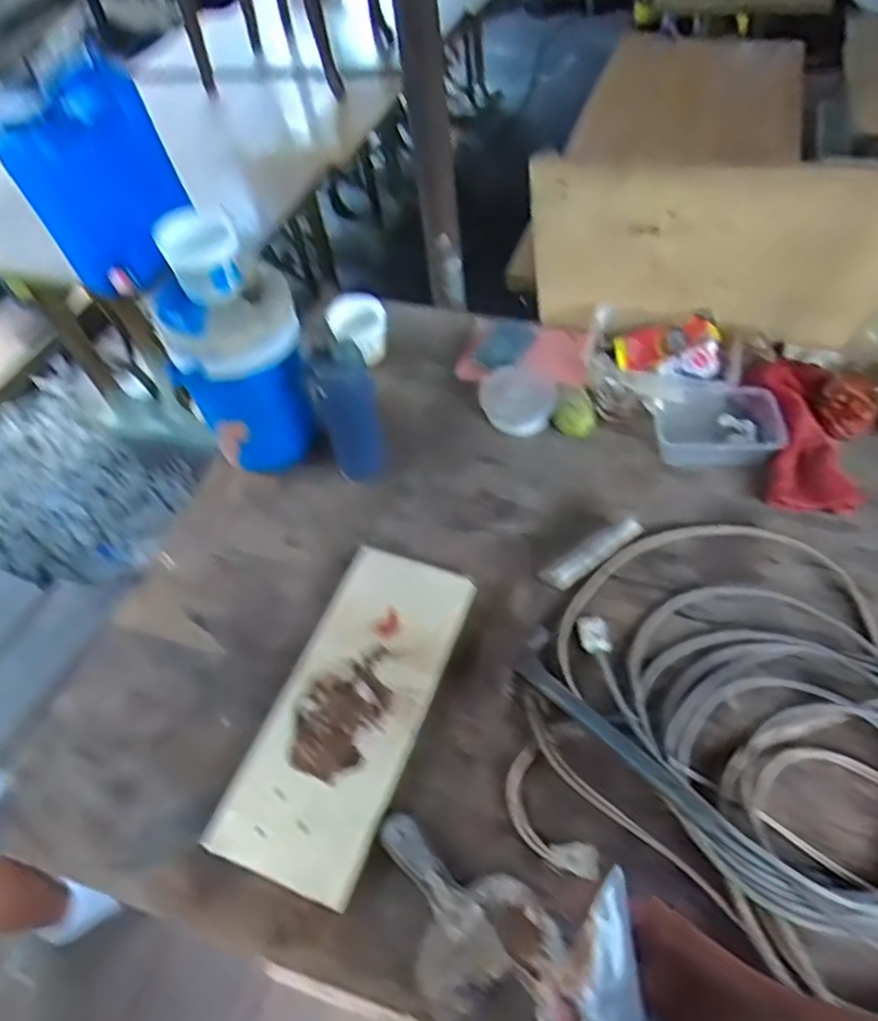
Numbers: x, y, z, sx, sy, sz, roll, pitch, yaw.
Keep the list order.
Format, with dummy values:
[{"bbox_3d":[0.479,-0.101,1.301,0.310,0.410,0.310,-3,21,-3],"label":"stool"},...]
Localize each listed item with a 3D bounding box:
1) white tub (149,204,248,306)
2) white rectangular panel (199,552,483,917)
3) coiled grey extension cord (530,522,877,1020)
[{"bbox_3d":[-0.286,-0.310,0.833,0.092,0.074,0.073,-21,55,-12],"label":"white tub"},{"bbox_3d":[-0.098,0.219,0.782,0.166,0.024,0.378,14,55,18],"label":"white rectangular panel"},{"bbox_3d":[0.382,0.220,0.722,0.533,0.043,0.425,35,64,30],"label":"coiled grey extension cord"}]

